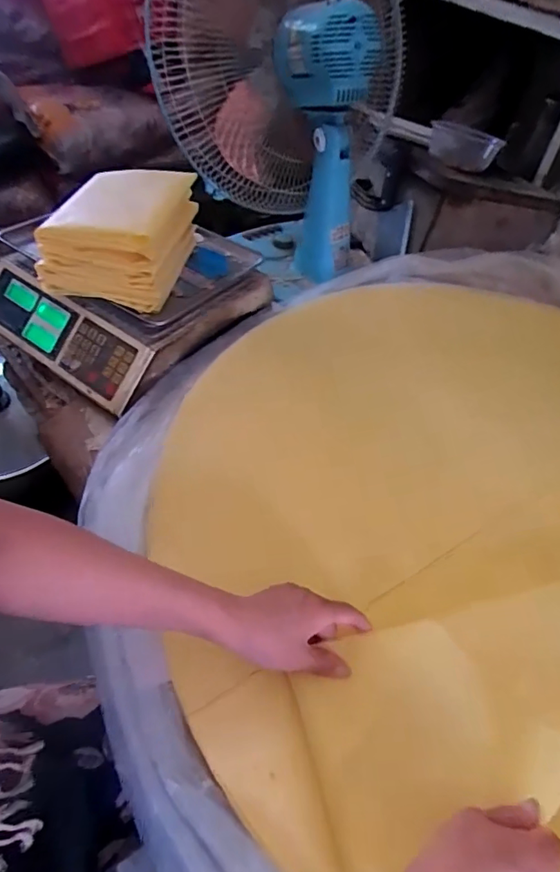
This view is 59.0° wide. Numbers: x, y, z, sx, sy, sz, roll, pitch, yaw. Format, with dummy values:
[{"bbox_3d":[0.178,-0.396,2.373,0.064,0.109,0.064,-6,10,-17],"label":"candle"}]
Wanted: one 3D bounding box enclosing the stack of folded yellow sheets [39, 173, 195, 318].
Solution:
[{"bbox_3d":[-0.207,-0.274,0.662,0.152,0.099,0.196,11,48,4],"label":"stack of folded yellow sheets"}]

